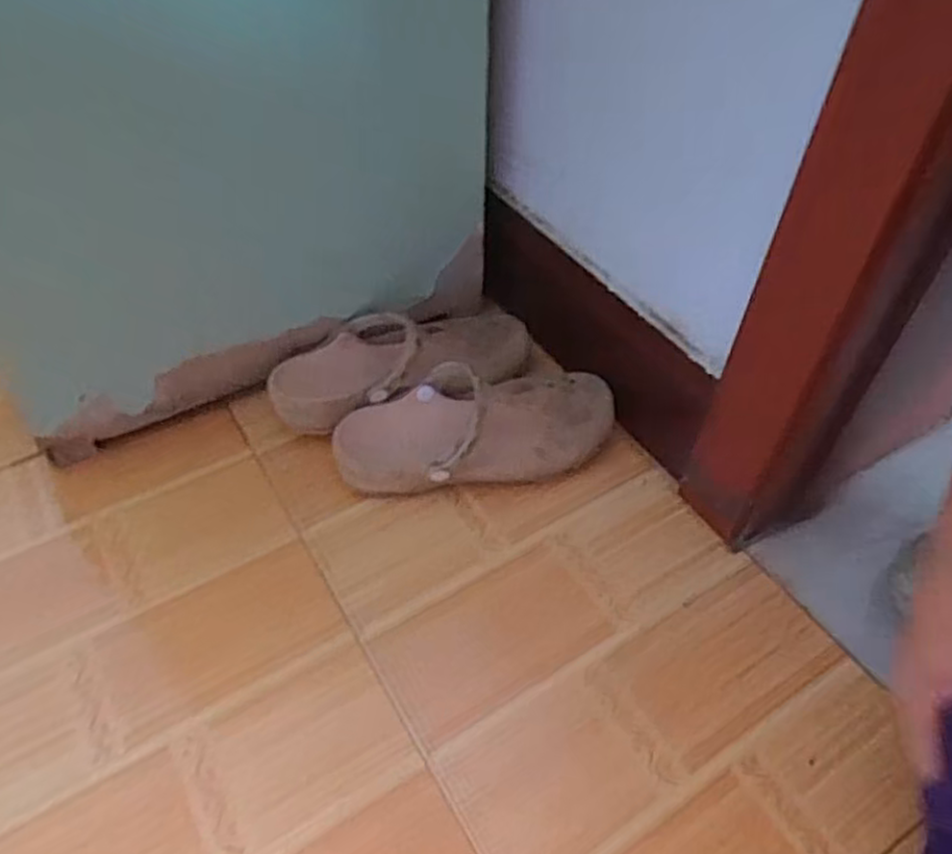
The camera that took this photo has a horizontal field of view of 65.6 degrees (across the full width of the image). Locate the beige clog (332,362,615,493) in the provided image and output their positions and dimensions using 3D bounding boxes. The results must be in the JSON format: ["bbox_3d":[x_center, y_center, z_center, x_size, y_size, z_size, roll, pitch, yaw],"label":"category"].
[{"bbox_3d":[-0.003,0.000,0.645,0.237,0.073,0.098,-12,51,-12],"label":"beige clog"}]

